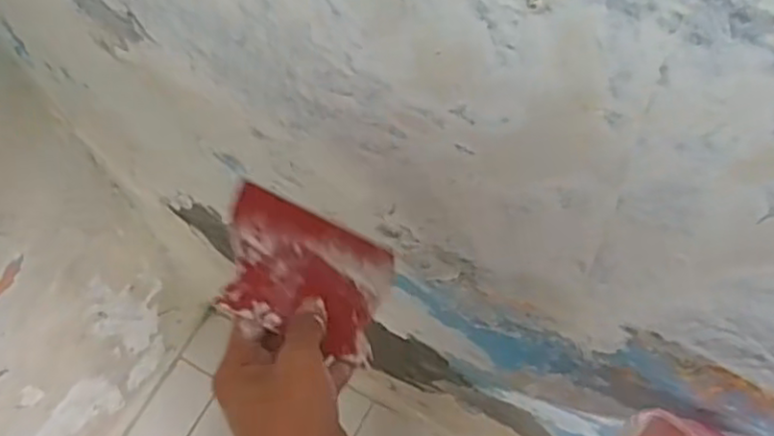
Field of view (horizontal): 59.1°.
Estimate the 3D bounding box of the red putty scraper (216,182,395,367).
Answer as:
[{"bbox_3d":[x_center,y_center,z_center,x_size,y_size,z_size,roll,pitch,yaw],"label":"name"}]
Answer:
[{"bbox_3d":[-0.051,0.037,0.458,0.118,0.009,0.104,26,44,-18],"label":"red putty scraper"}]

